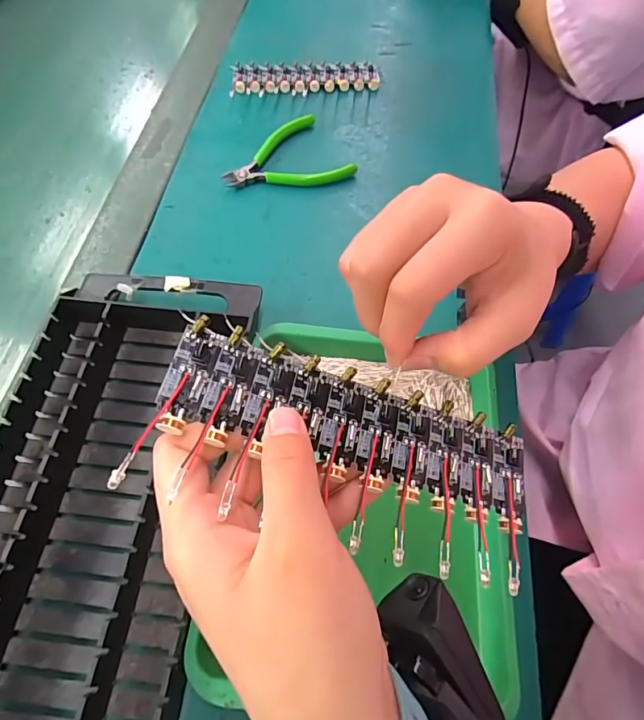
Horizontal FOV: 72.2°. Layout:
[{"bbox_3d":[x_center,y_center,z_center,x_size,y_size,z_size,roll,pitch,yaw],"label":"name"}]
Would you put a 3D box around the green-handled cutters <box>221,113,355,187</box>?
[{"bbox_3d":[-0.034,-0.181,0.406,0.110,0.011,0.084,-31,64,-13],"label":"green-handled cutters"}]

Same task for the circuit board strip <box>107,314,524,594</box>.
[{"bbox_3d":[0.014,0.035,0.170,0.154,0.012,0.066,20,62,-9],"label":"circuit board strip"}]

